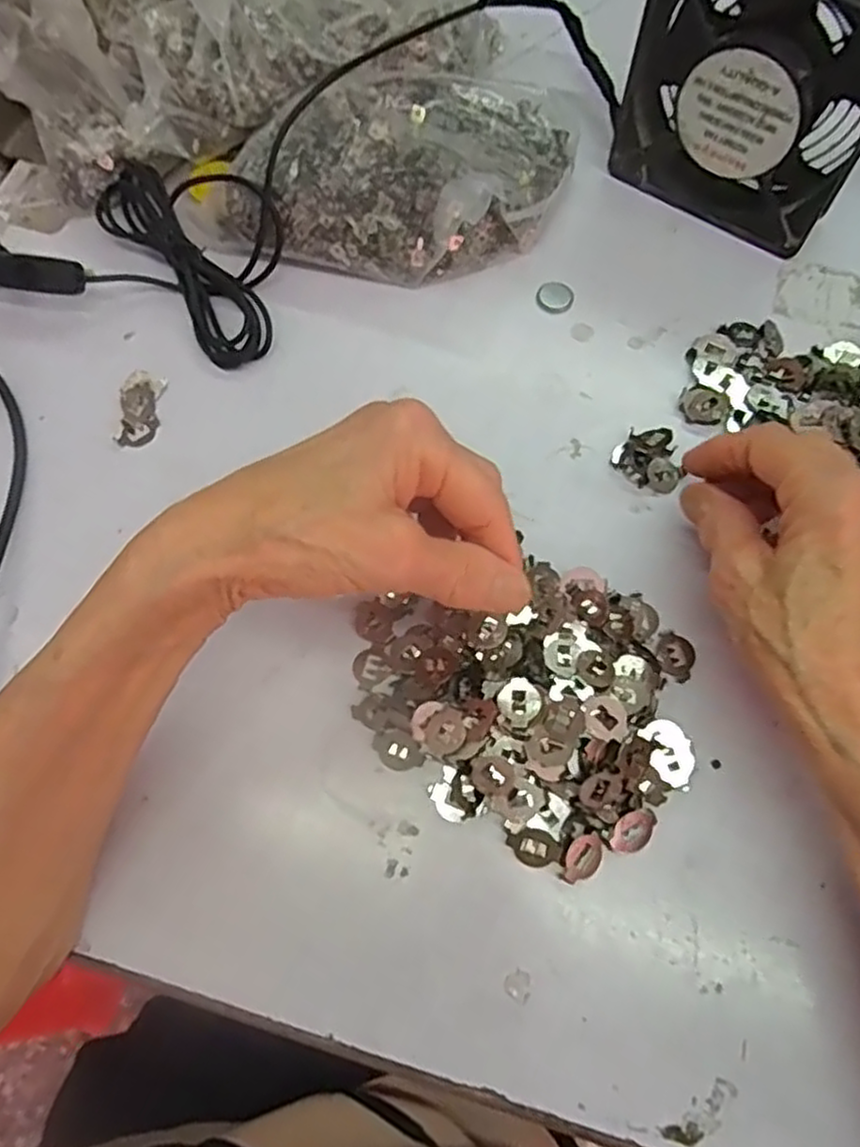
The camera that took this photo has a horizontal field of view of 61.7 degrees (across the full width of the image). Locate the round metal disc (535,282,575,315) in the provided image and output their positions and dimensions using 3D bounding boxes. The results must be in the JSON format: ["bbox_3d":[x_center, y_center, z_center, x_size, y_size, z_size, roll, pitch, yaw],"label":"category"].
[{"bbox_3d":[0.067,-0.147,0.383,0.019,0.004,0.019,0,67,0],"label":"round metal disc"}]

